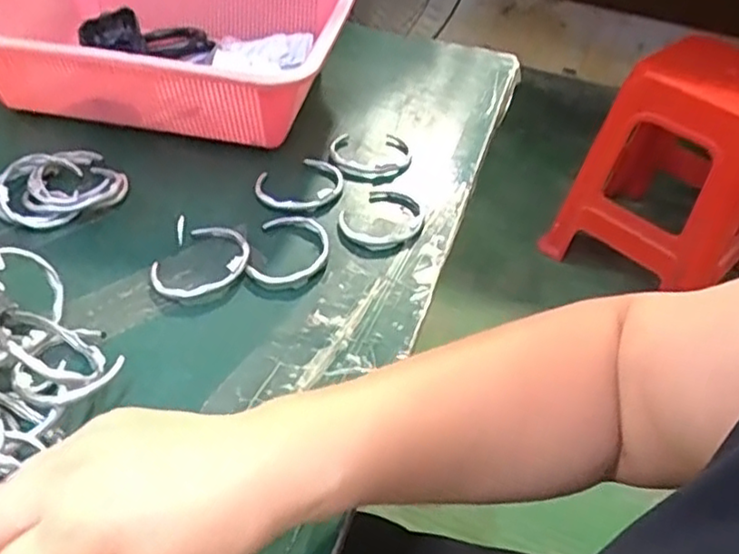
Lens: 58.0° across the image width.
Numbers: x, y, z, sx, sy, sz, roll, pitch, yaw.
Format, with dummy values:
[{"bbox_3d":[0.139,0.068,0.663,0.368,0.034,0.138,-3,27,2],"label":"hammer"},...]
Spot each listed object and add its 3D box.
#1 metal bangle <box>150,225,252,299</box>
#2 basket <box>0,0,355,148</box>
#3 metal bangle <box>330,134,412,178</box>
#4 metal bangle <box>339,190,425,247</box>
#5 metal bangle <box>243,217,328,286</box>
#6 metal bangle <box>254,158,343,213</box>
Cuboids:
[{"bbox_3d":[-0.109,-0.011,0.442,0.054,0.010,0.068,27,48,20],"label":"metal bangle"},{"bbox_3d":[-0.183,-0.202,0.569,0.315,0.093,0.193,10,45,5],"label":"basket"},{"bbox_3d":[0.001,-0.100,0.543,0.065,0.008,0.062,1,45,-4],"label":"metal bangle"},{"bbox_3d":[0.010,-0.042,0.484,0.052,0.008,0.063,33,51,25],"label":"metal bangle"},{"bbox_3d":[-0.053,-0.019,0.457,0.049,0.005,0.066,7,44,2],"label":"metal bangle"},{"bbox_3d":[-0.052,-0.072,0.507,0.059,0.007,0.065,14,45,9],"label":"metal bangle"}]

